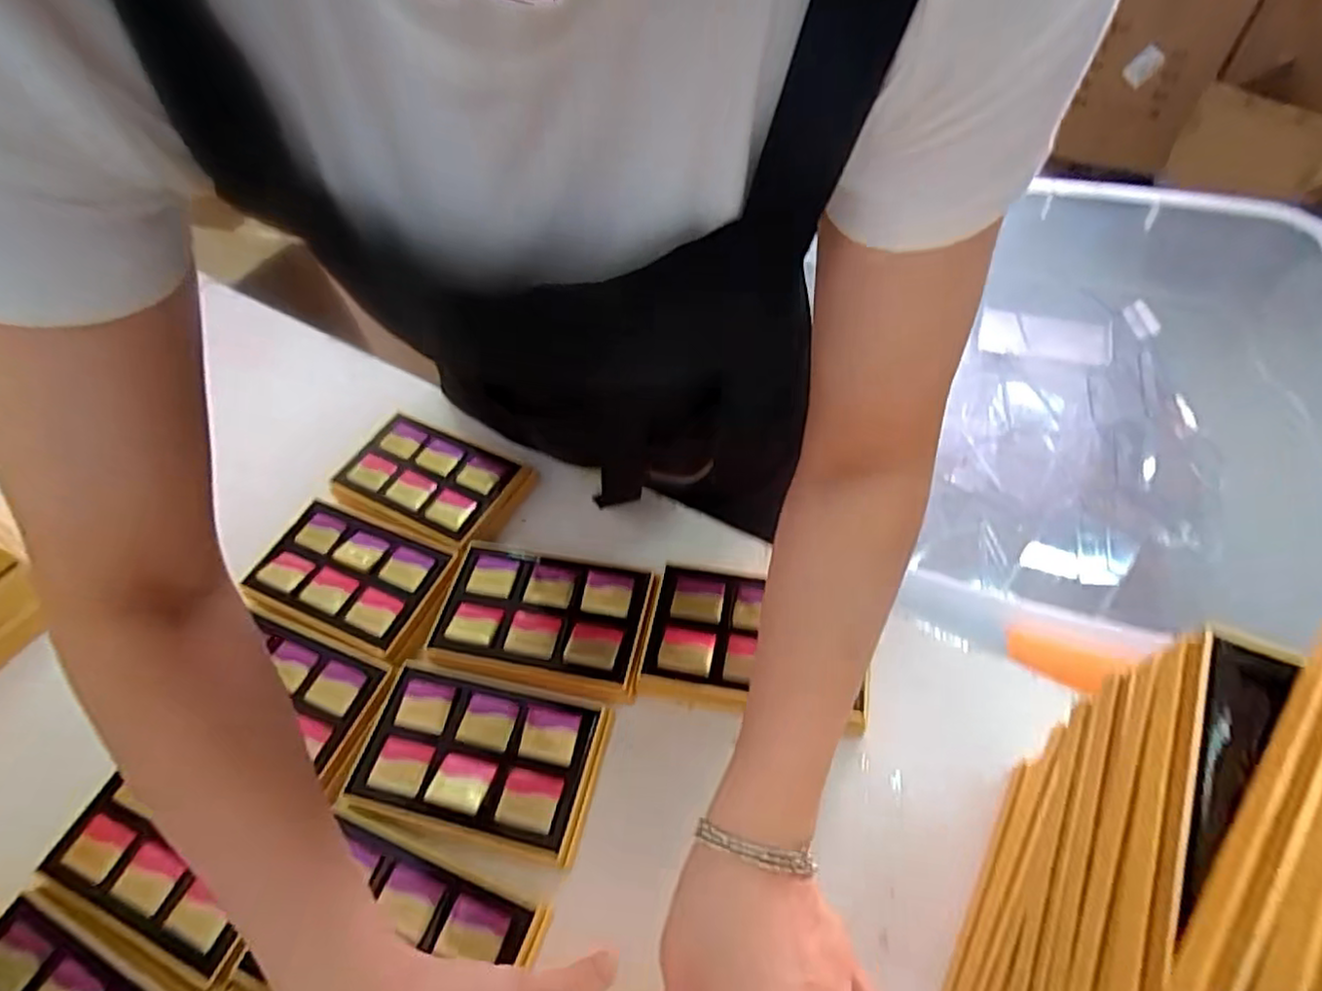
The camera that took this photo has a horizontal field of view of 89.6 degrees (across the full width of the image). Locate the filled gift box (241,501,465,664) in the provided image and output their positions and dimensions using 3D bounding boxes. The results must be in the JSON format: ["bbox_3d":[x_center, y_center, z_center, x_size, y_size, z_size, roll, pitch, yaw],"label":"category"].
[{"bbox_3d":[-0.256,0.071,0.565,0.166,0.026,0.106,16,58,16],"label":"filled gift box"}]

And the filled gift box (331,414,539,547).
[{"bbox_3d":[-0.215,-0.015,0.629,0.174,0.027,0.106,22,60,20],"label":"filled gift box"}]

